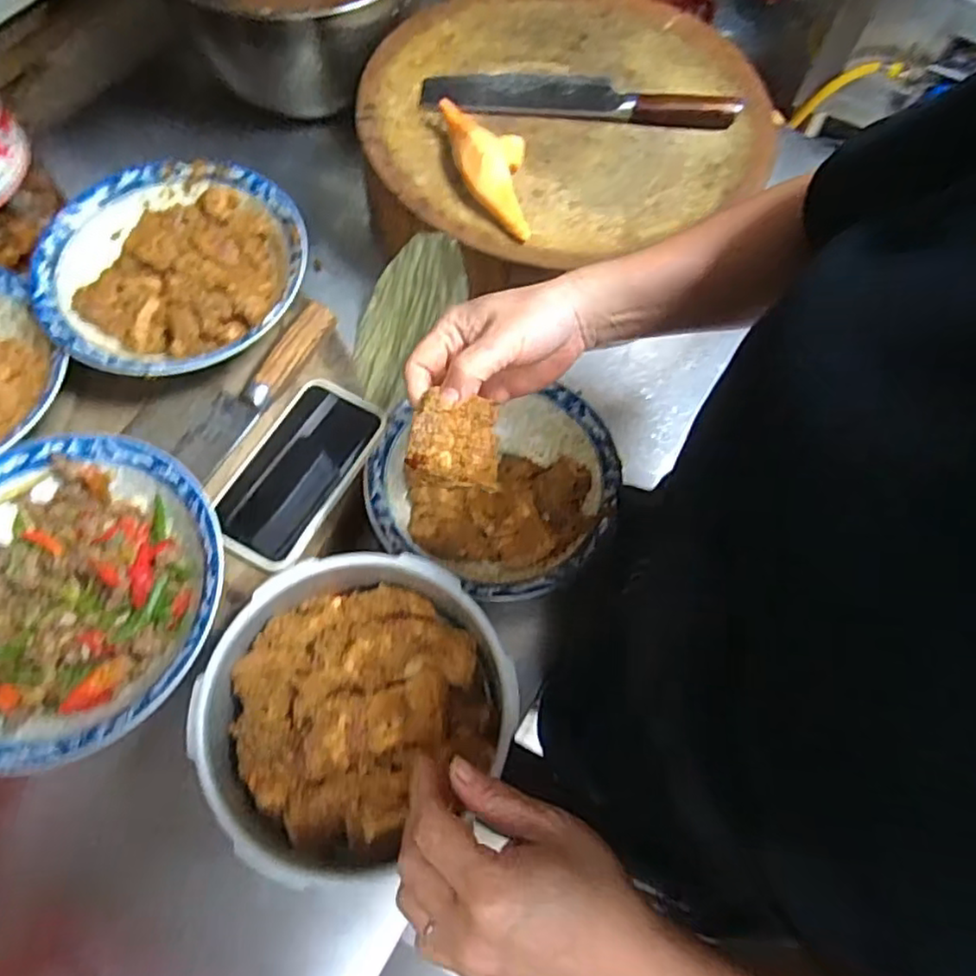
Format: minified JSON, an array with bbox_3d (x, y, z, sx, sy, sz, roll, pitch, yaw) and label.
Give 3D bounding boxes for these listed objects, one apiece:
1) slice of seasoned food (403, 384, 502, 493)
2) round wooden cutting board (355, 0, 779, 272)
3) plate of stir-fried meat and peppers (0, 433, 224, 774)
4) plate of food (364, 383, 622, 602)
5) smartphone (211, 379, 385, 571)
[{"bbox_3d":[-0.017,-0.026,0.398,0.061,0.012,0.052,8,98,-27],"label":"slice of seasoned food"},{"bbox_3d":[0.072,-0.385,0.649,0.386,0.036,0.362,1,67,-3],"label":"round wooden cutting board"},{"bbox_3d":[-0.279,0.074,0.442,0.204,0.059,0.203,1,67,-3],"label":"plate of stir-fried meat and peppers"},{"bbox_3d":[0.006,0.003,0.568,0.206,0.051,0.193,-10,68,-7],"label":"plate of food"},{"bbox_3d":[-0.152,-0.014,0.522,0.083,0.012,0.153,26,68,13],"label":"smartphone"}]

